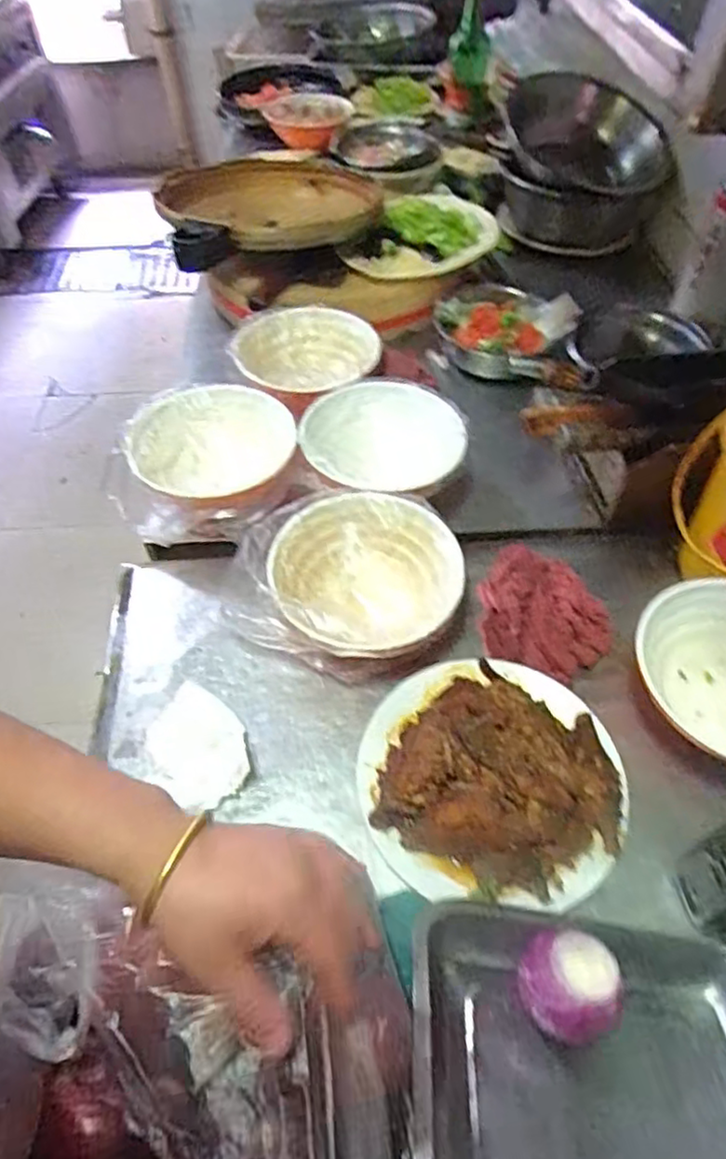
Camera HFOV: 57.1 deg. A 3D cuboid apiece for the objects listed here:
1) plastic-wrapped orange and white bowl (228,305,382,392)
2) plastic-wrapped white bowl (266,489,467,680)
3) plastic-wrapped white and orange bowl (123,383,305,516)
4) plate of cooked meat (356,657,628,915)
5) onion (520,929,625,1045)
[{"bbox_3d":[-0.074,-0.285,0.872,0.184,0.059,0.178,0,52,0],"label":"plastic-wrapped orange and white bowl"},{"bbox_3d":[0.001,0.005,0.661,0.172,0.072,0.182,0,52,0],"label":"plastic-wrapped white bowl"},{"bbox_3d":[-0.169,-0.138,0.785,0.184,0.079,0.193,0,52,0],"label":"plastic-wrapped white and orange bowl"},{"bbox_3d":[0.110,0.156,0.564,0.221,0.047,0.215,5,52,4],"label":"plate of cooked meat"},{"bbox_3d":[0.141,0.274,0.451,0.060,0.068,0.063,0,52,0],"label":"onion"}]

